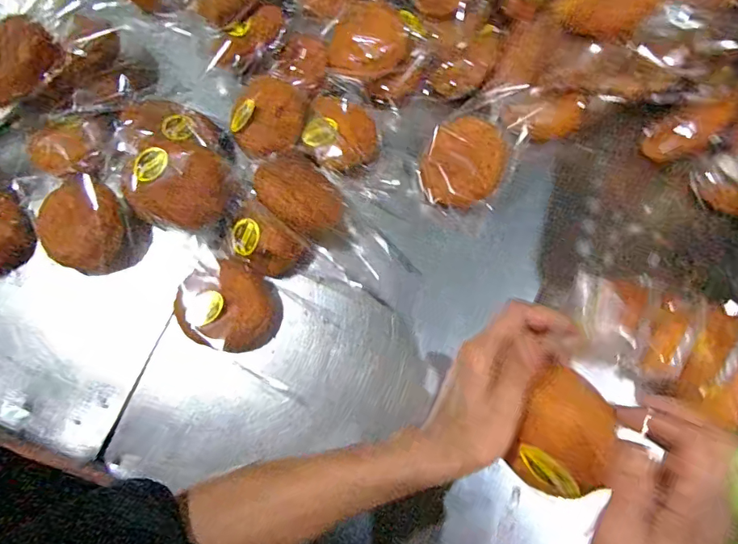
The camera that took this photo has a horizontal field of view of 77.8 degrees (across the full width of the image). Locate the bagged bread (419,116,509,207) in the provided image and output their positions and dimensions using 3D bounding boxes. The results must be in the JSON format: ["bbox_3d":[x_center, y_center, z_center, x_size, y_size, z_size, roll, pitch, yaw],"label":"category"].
[{"bbox_3d":[0.107,-0.121,0.515,0.092,0.036,0.092,2,102,9],"label":"bagged bread"}]

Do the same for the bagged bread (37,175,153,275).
[{"bbox_3d":[-0.310,-0.049,0.506,0.096,0.064,0.091,42,82,9],"label":"bagged bread"}]

